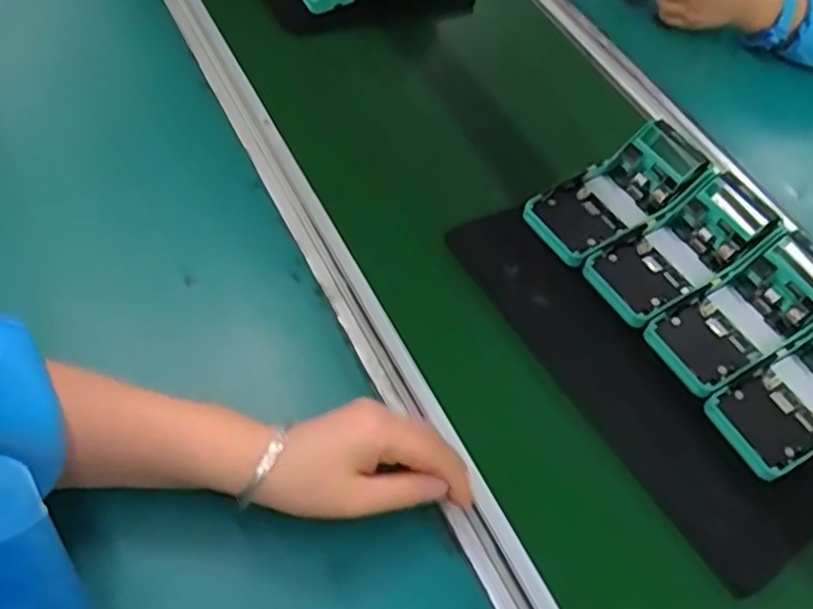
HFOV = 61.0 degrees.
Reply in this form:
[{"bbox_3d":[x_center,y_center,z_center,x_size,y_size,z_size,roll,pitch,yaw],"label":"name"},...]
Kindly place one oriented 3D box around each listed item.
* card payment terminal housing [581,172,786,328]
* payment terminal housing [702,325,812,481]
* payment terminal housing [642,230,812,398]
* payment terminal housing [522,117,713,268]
[{"bbox_3d":[0.245,-0.043,0.626,0.172,0.047,0.079,-31,59,-10],"label":"card payment terminal housing"},{"bbox_3d":[0.326,0.064,0.548,0.172,0.051,0.080,-21,55,-26],"label":"payment terminal housing"},{"bbox_3d":[0.287,0.012,0.593,0.177,0.048,0.077,-31,60,-12],"label":"payment terminal housing"},{"bbox_3d":[0.187,-0.107,0.642,0.168,0.062,0.083,-24,57,-28],"label":"payment terminal housing"}]

